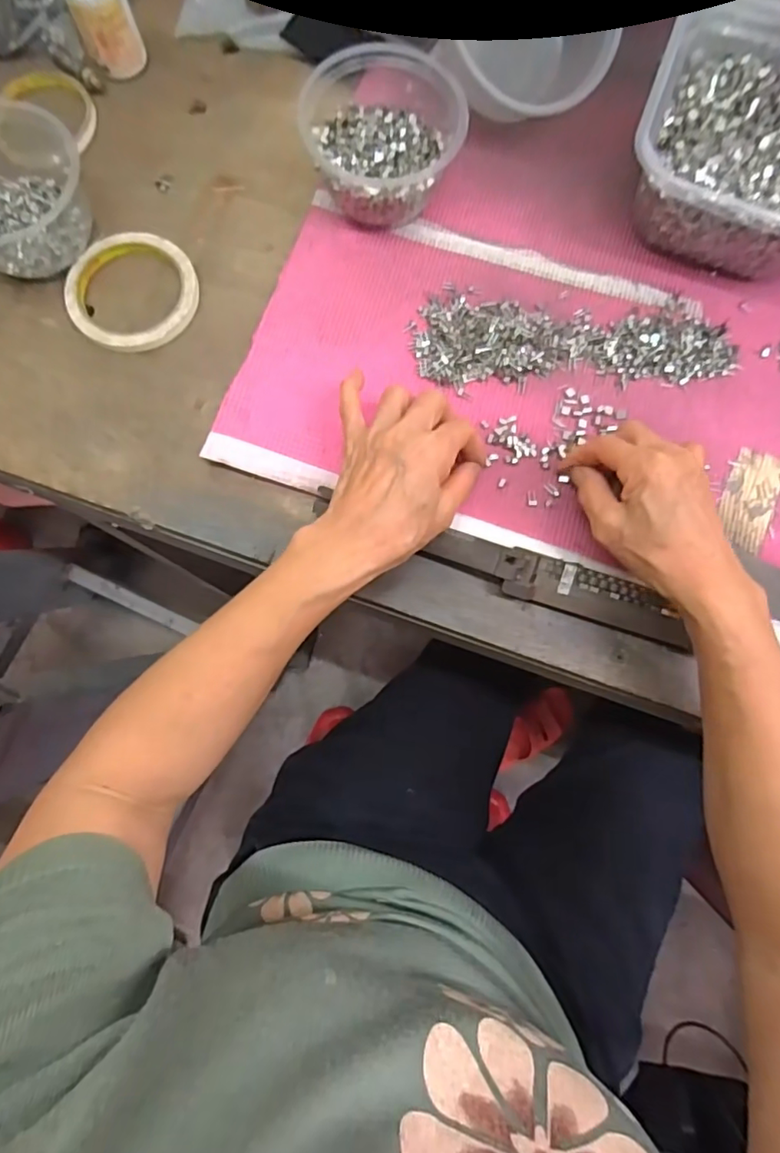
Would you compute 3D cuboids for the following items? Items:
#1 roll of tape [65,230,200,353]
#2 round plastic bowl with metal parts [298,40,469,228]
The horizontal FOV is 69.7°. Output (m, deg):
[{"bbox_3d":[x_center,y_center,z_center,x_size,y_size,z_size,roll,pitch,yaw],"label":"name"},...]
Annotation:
[{"bbox_3d":[-0.200,-0.223,0.432,0.098,0.010,0.101,0,81,0],"label":"roll of tape"},{"bbox_3d":[-0.006,-0.328,0.417,0.110,0.068,0.119,0,81,0],"label":"round plastic bowl with metal parts"}]

